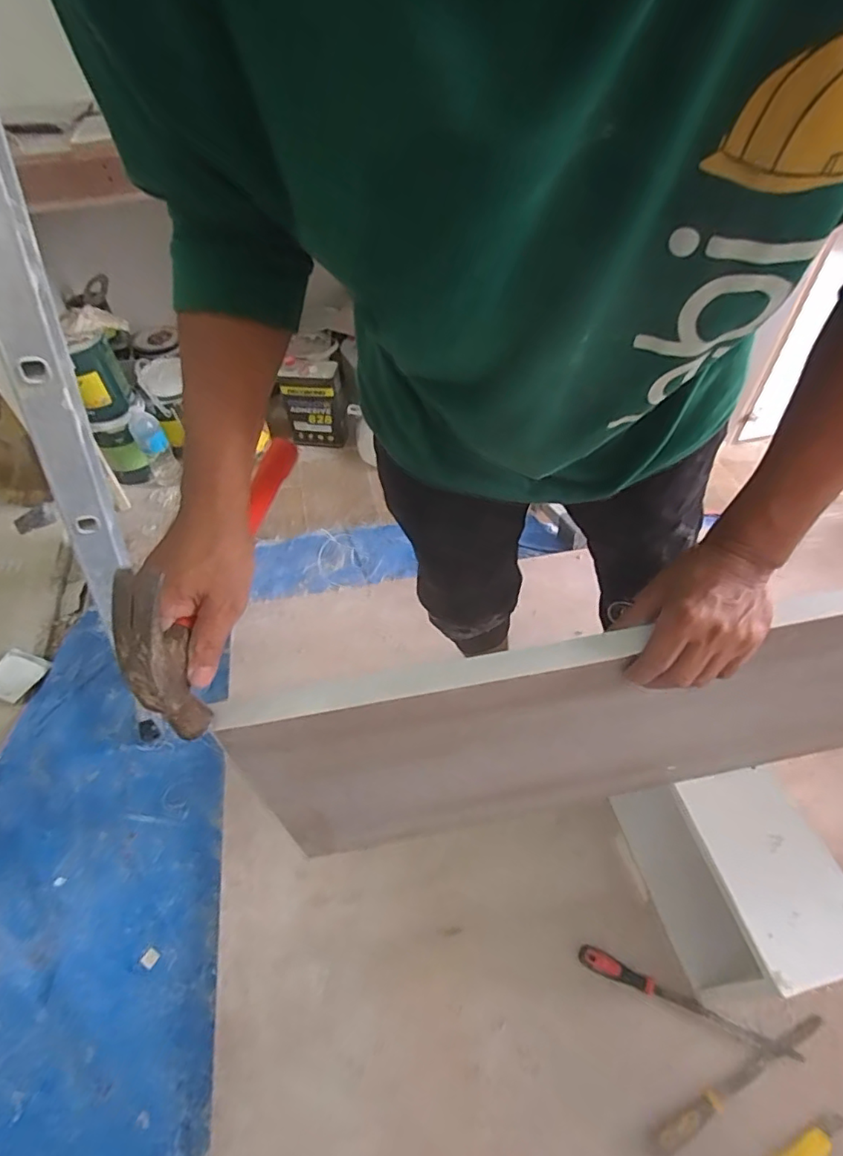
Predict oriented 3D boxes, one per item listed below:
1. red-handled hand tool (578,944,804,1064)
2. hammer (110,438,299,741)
[{"bbox_3d":[0.382,0.624,0.804,0.301,0.021,0.031,19,55,18],"label":"red-handled hand tool"},{"bbox_3d":[-0.156,-0.015,0.441,0.041,0.113,0.258,6,45,8],"label":"hammer"}]

